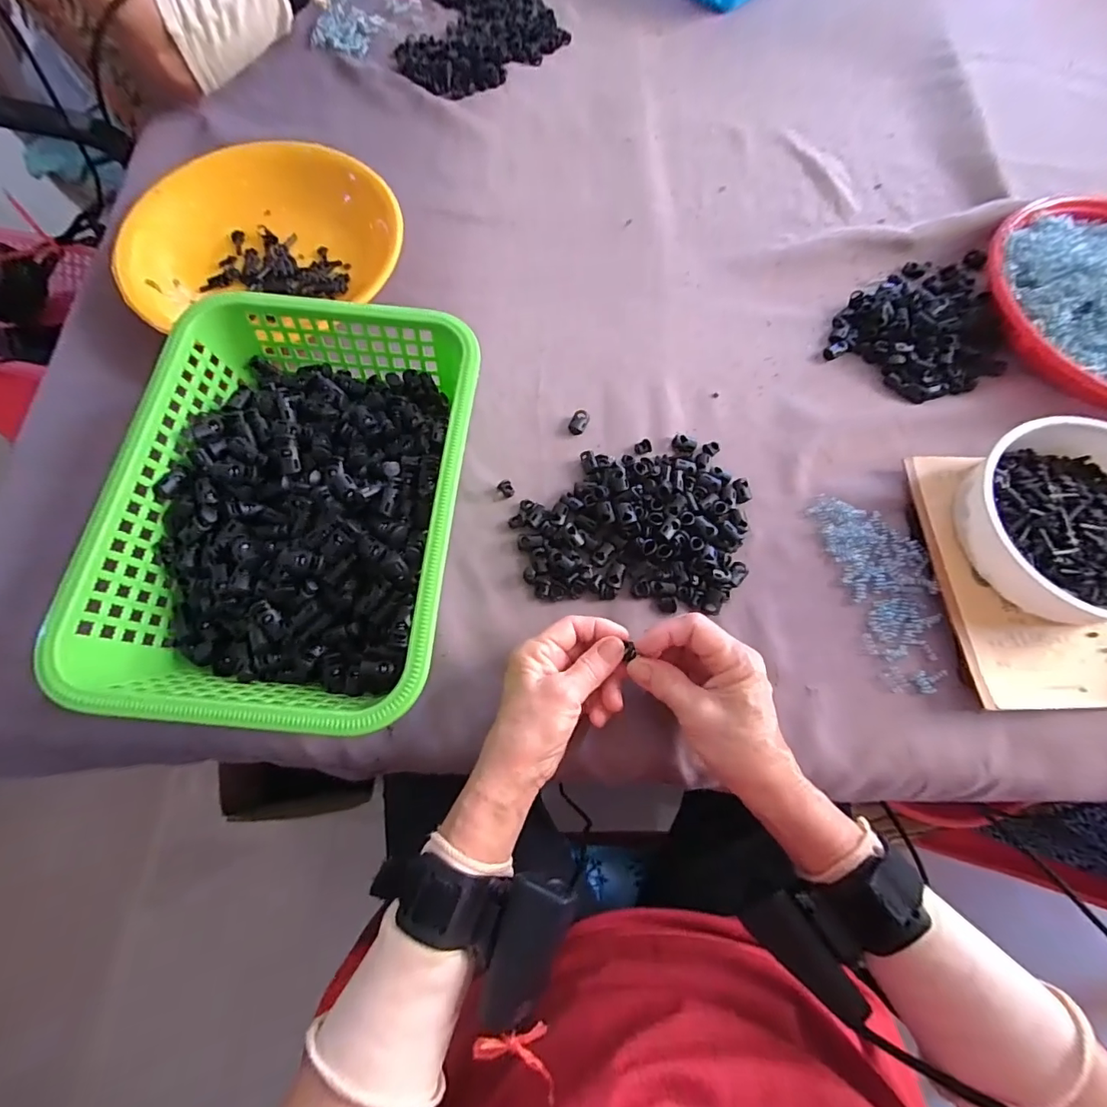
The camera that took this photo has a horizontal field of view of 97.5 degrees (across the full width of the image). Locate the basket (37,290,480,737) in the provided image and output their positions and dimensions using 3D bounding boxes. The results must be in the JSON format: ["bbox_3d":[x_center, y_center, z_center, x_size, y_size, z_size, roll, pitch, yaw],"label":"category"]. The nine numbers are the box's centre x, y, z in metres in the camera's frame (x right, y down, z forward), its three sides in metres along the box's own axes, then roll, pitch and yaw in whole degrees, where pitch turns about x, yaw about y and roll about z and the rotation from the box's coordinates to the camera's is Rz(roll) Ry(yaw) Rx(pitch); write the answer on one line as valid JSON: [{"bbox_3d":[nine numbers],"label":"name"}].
[{"bbox_3d":[-0.175,-0.034,0.352,0.222,0.085,0.301,5,71,-1],"label":"basket"}]

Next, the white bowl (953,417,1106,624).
[{"bbox_3d":[0.390,-0.021,0.369,0.155,0.048,0.153,1,71,-3],"label":"white bowl"}]

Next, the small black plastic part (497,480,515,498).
[{"bbox_3d":[-0.038,-0.053,0.395,0.015,0.004,0.012,40,74,10],"label":"small black plastic part"}]

